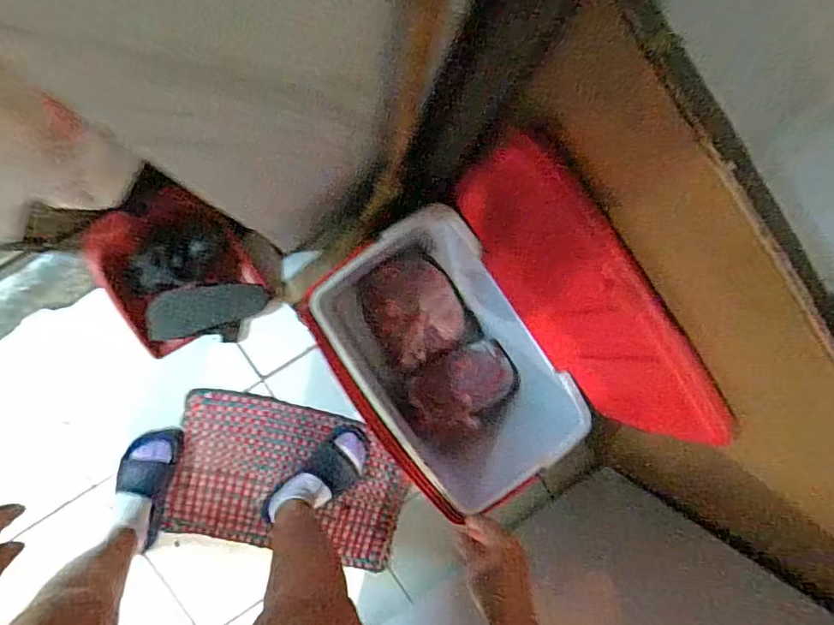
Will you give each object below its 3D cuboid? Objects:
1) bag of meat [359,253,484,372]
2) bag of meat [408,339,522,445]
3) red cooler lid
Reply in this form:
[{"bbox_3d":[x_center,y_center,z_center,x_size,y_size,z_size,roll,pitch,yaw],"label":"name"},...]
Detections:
[{"bbox_3d":[-0.005,-0.007,0.994,0.180,0.058,0.212,-33,95,-5],"label":"bag of meat"},{"bbox_3d":[0.087,0.146,0.975,0.215,0.052,0.140,-37,96,-5],"label":"bag of meat"},{"bbox_3d":[0.201,-0.018,0.670,0.074,0.266,0.423,-33,95,-5],"label":"red cooler lid"}]

